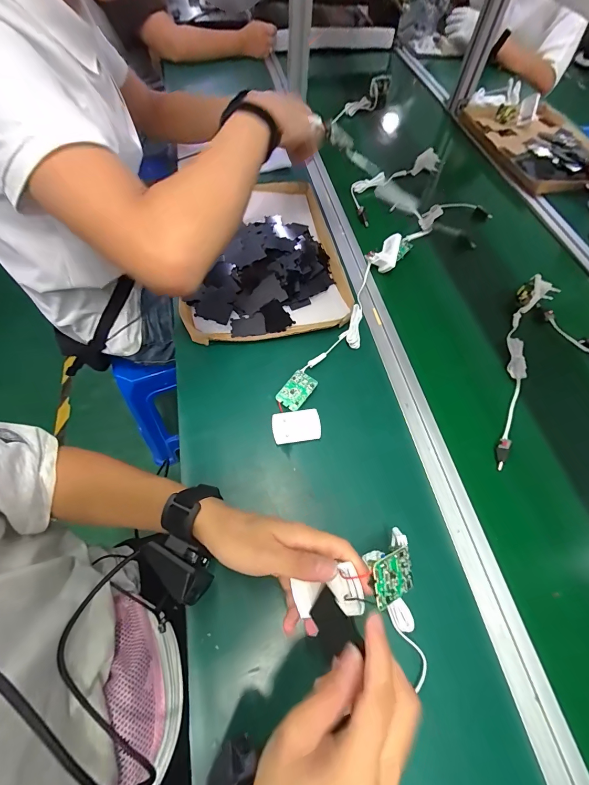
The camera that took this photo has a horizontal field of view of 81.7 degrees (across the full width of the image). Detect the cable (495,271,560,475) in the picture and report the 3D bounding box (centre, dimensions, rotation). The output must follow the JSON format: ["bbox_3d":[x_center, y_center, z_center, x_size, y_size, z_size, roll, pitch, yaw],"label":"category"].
[{"bbox_3d":[0.328,-0.051,0.500,0.049,0.034,0.342,28,63,12],"label":"cable"}]

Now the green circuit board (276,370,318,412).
[{"bbox_3d":[0.003,-0.003,0.461,0.036,0.006,0.053,39,75,12],"label":"green circuit board"}]

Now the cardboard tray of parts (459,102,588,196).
[{"bbox_3d":[0.608,-0.610,0.840,0.330,0.035,0.404,-6,61,-6],"label":"cardboard tray of parts"}]

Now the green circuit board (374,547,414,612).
[{"bbox_3d":[0.081,0.150,0.278,0.051,0.004,0.035,1,80,-43],"label":"green circuit board"}]

